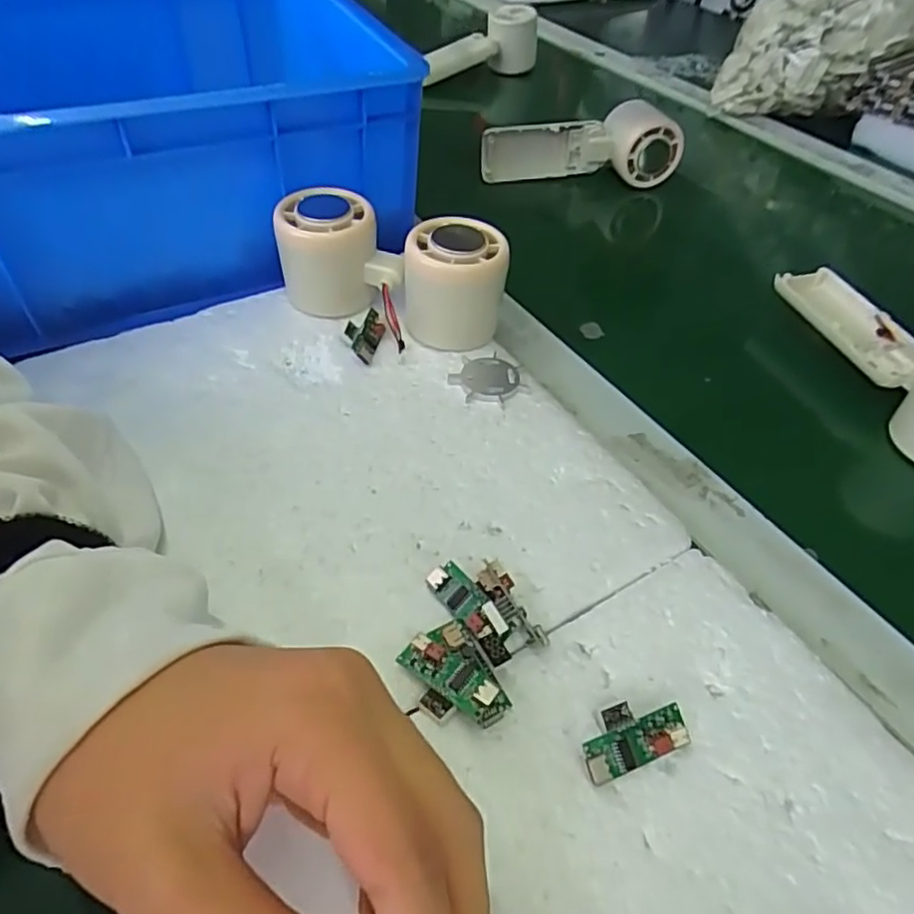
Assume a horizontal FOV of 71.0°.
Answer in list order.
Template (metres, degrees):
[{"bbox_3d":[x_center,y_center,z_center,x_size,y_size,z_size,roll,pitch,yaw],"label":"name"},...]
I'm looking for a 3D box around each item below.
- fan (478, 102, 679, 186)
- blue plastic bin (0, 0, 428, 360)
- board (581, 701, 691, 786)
[{"bbox_3d":[0.104,-0.268,0.546,0.165,0.056,0.042,1,48,-2],"label":"fan"},{"bbox_3d":[-0.221,-0.210,0.403,0.318,0.126,0.257,-20,52,-19],"label":"blue plastic bin"},{"bbox_3d":[0.060,0.097,0.224,0.038,0.011,0.020,-15,50,-15],"label":"board"}]

